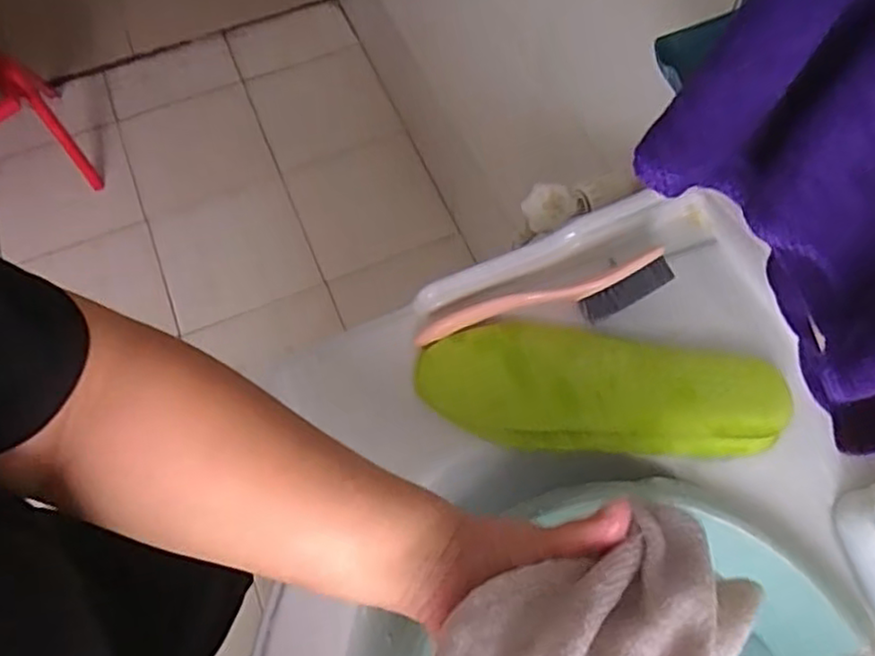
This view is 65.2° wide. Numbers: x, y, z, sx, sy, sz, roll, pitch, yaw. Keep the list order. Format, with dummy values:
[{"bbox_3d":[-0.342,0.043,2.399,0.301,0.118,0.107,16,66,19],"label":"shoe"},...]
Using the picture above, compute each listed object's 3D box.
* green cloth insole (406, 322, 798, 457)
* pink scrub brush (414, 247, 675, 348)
[{"bbox_3d":[0.111,0.042,0.475,0.245,0.025,0.087,6,66,4],"label":"green cloth insole"},{"bbox_3d":[0.078,-0.016,0.496,0.187,0.033,0.029,-13,66,-4],"label":"pink scrub brush"}]

